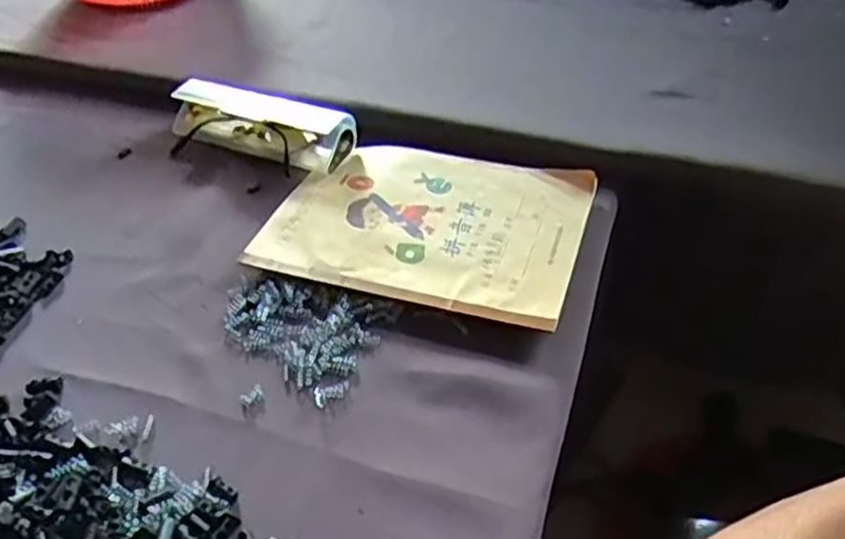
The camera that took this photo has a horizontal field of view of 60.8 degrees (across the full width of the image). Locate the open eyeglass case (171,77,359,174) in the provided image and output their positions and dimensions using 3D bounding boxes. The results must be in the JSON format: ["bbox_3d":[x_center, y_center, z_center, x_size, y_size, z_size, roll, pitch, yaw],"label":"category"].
[{"bbox_3d":[-0.127,-0.114,0.554,0.153,0.030,0.040,17,50,19],"label":"open eyeglass case"}]

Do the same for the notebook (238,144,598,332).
[{"bbox_3d":[0.002,-0.034,0.482,0.202,0.008,0.137,12,48,16],"label":"notebook"}]

